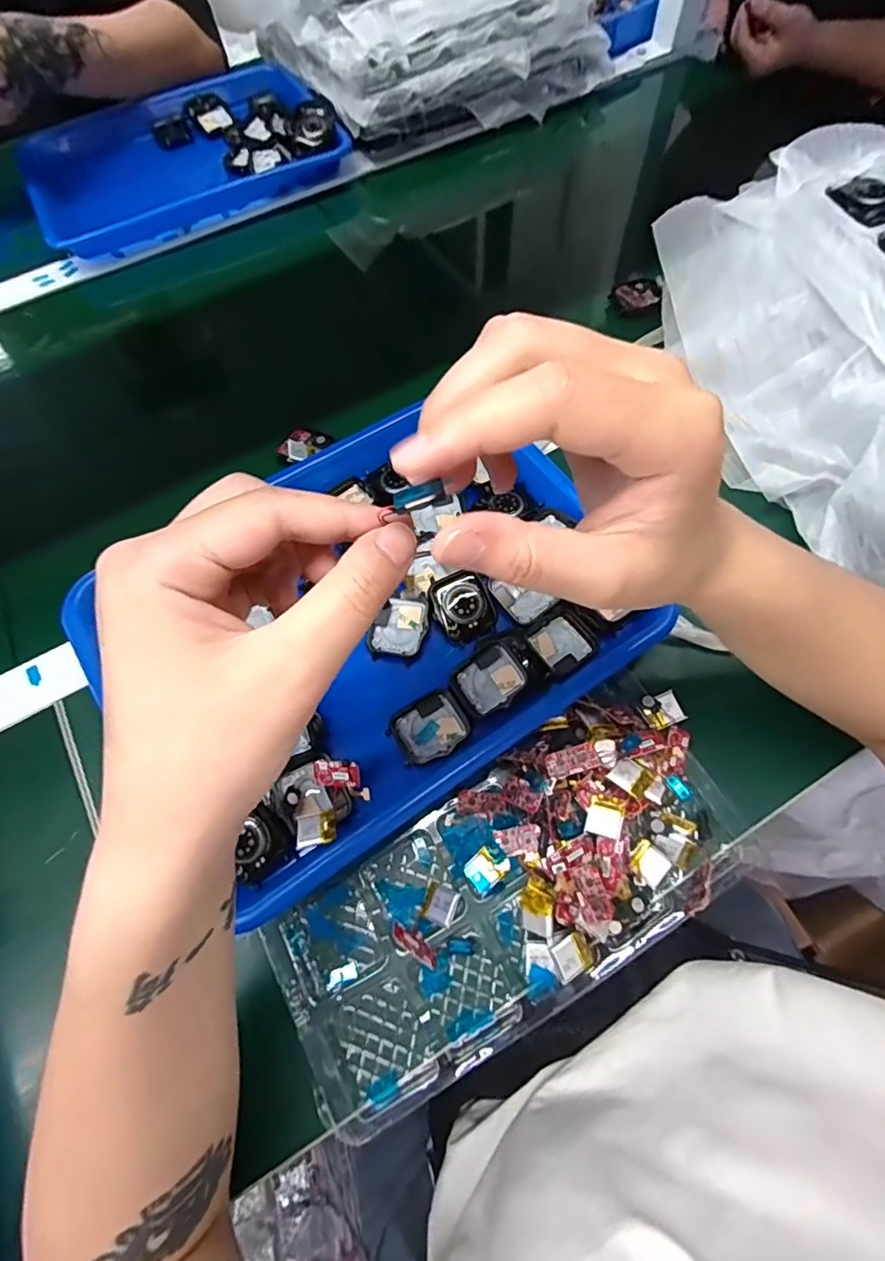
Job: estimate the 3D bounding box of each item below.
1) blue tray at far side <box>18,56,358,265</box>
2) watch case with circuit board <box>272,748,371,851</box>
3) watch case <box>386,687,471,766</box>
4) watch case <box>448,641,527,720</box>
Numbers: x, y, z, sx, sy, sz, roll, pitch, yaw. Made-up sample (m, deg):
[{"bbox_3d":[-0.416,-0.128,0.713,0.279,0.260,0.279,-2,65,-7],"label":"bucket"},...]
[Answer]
[{"bbox_3d":[-0.295,-0.537,0.617,0.327,0.037,0.249,-25,67,-8],"label":"blue tray at far side"},{"bbox_3d":[-0.068,0.092,0.310,0.046,0.019,0.045,-41,70,-15],"label":"watch case with circuit board"},{"bbox_3d":[-0.008,0.058,0.330,0.043,0.005,0.036,-30,68,-11],"label":"watch case"},{"bbox_3d":[0.028,0.030,0.333,0.039,0.013,0.035,-30,68,-11],"label":"watch case"}]

